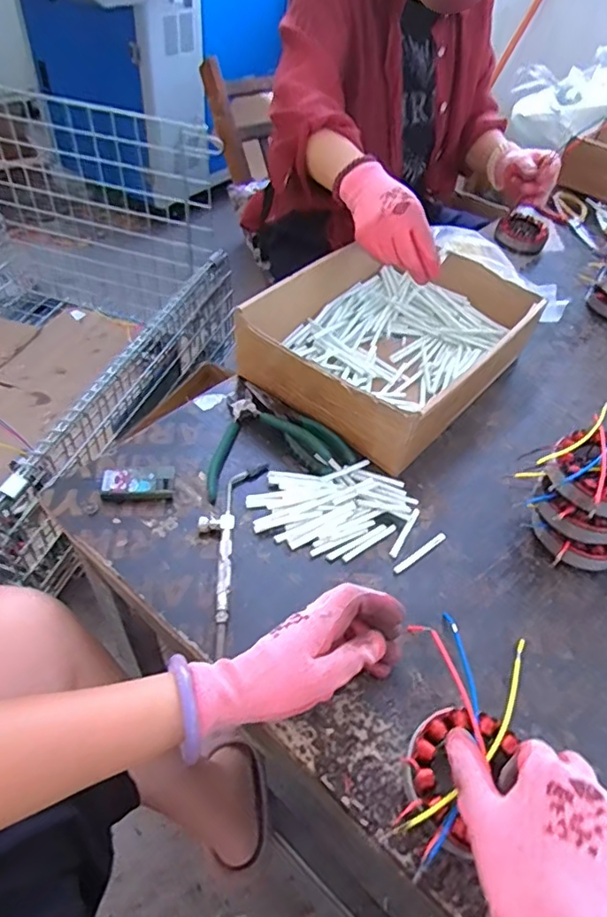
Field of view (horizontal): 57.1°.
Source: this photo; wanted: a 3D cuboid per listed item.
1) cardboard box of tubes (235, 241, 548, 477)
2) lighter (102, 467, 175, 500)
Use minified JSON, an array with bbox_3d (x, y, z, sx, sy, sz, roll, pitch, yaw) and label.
[{"bbox_3d":[0.103,-0.144,0.670,0.242,0.086,0.303,35,54,23],"label":"cardboard box of tubes"},{"bbox_3d":[-0.160,0.024,0.541,0.066,0.013,0.032,-2,49,-8],"label":"lighter"}]

